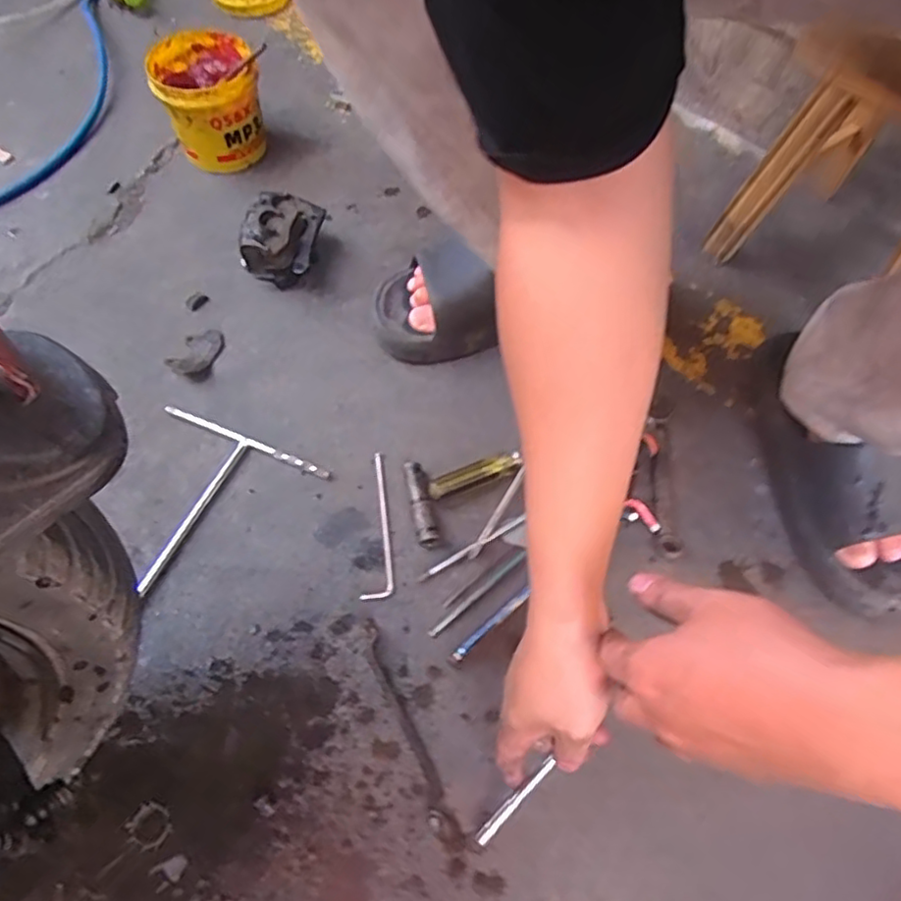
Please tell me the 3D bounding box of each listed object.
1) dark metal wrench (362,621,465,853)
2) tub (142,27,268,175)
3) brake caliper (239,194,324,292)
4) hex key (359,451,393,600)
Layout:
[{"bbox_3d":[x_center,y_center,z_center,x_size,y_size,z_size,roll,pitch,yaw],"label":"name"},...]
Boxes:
[{"bbox_3d":[-0.034,0.213,0.488,0.018,0.012,0.172,-22,63,-14],"label":"dark metal wrench"},{"bbox_3d":[-0.290,-0.420,0.784,0.116,0.108,0.118,1,60,-1],"label":"tub"},{"bbox_3d":[-0.180,-0.230,0.699,0.070,0.075,0.097,8,60,3],"label":"brake caliper"},{"bbox_3d":[-0.066,0.064,0.577,0.026,0.004,0.141,-2,60,-3],"label":"hex key"}]

